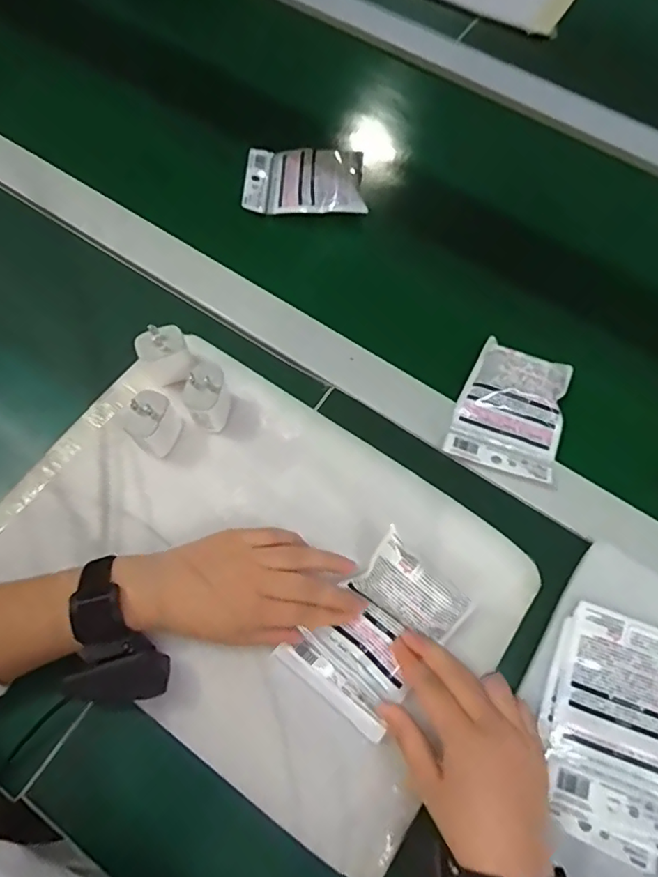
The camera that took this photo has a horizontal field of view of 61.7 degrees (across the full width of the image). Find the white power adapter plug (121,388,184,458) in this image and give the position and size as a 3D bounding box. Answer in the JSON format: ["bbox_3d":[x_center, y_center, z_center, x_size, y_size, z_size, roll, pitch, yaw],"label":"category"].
[{"bbox_3d":[-0.147,-0.014,0.463,0.029,0.054,0.042,20,69,8],"label":"white power adapter plug"}]

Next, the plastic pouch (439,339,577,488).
[{"bbox_3d":[0.169,-0.027,0.511,0.095,0.022,0.123,18,69,8],"label":"plastic pouch"}]

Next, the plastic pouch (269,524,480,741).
[{"bbox_3d":[0.036,0.144,0.414,0.091,0.041,0.119,39,73,15],"label":"plastic pouch"}]

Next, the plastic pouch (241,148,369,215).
[{"bbox_3d":[-0.030,-0.297,0.613,0.129,0.036,0.102,-5,68,-1],"label":"plastic pouch"}]

